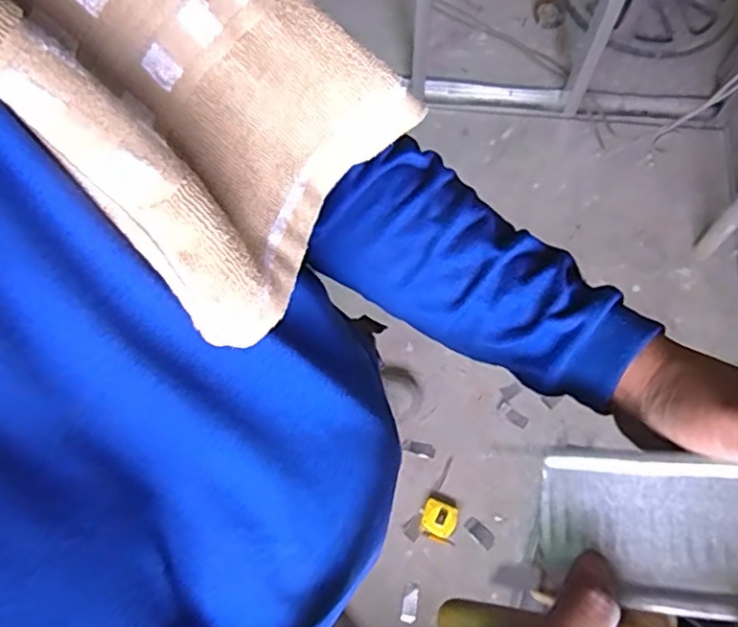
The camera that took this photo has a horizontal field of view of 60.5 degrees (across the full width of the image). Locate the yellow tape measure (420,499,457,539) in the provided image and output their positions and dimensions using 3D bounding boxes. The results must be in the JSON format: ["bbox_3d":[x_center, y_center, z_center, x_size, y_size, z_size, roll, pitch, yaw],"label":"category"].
[{"bbox_3d":[0.150,0.434,1.338,0.074,0.027,0.068,20,72,7],"label":"yellow tape measure"}]

